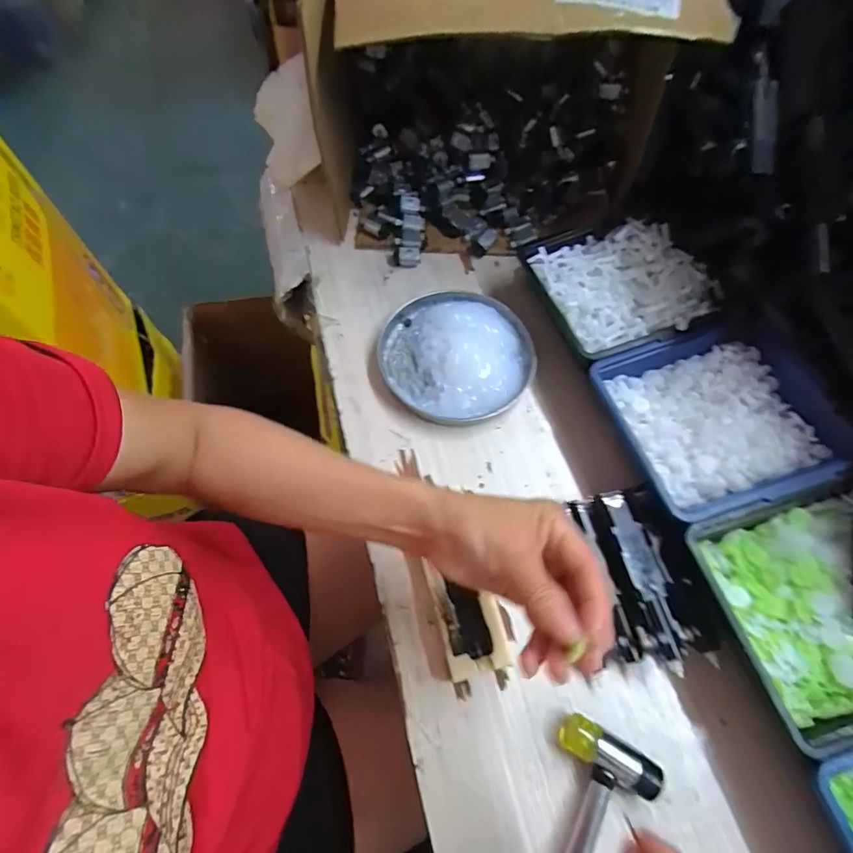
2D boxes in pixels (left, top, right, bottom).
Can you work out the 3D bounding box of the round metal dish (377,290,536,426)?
[{"bbox_3d":[0.029,-0.074,0.438,0.142,0.035,0.142,1,65,-1],"label":"round metal dish"}]

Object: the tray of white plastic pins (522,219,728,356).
[{"bbox_3d":[0.184,-0.133,0.427,0.143,0.039,0.141,-15,66,-8],"label":"tray of white plastic pins"}]

